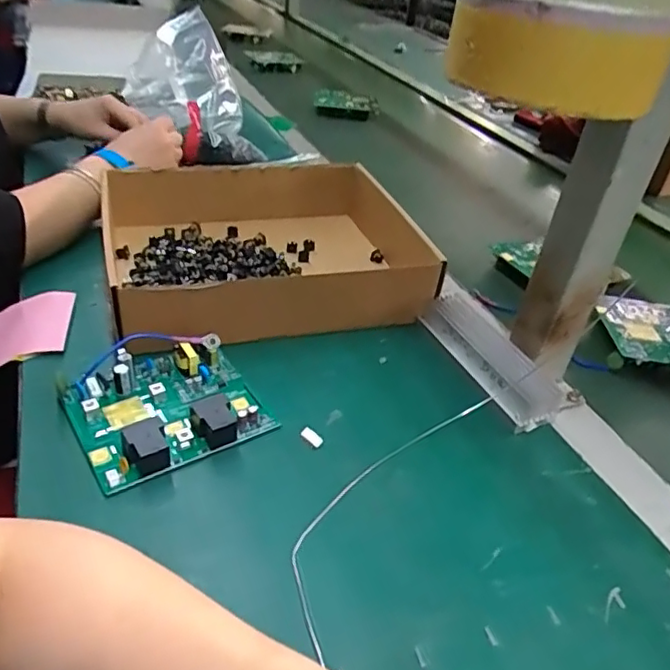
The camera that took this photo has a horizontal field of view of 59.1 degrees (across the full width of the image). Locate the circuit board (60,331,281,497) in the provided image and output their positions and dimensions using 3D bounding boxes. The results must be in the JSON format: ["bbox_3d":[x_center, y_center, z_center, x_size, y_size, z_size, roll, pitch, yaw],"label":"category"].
[{"bbox_3d":[-0.126,0.046,0.445,0.131,0.032,0.116,-18,42,-32],"label":"circuit board"}]

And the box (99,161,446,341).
[{"bbox_3d":[-0.075,-0.094,0.622,0.305,0.074,0.268,-7,38,-20],"label":"box"}]

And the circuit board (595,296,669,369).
[{"bbox_3d":[0.333,0.002,0.606,0.125,0.026,0.104,8,35,1],"label":"circuit board"}]

